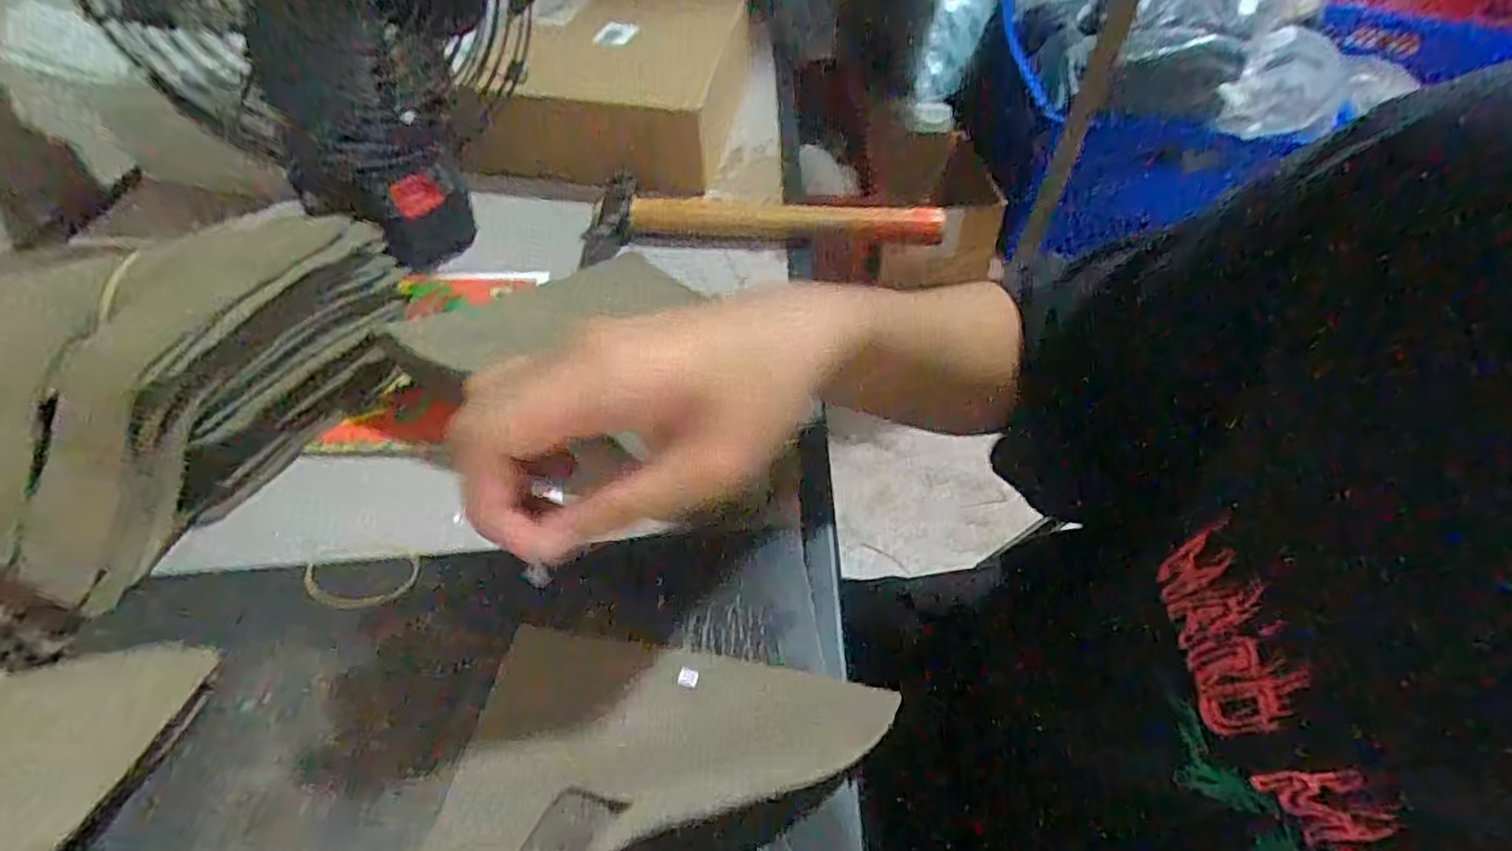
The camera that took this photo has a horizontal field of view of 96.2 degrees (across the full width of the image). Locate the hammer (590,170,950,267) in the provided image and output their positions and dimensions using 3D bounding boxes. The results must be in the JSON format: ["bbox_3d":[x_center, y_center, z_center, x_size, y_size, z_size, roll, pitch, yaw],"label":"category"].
[{"bbox_3d":[0.006,-0.166,0.526,0.268,0.032,0.077,-8,49,-7],"label":"hammer"}]

